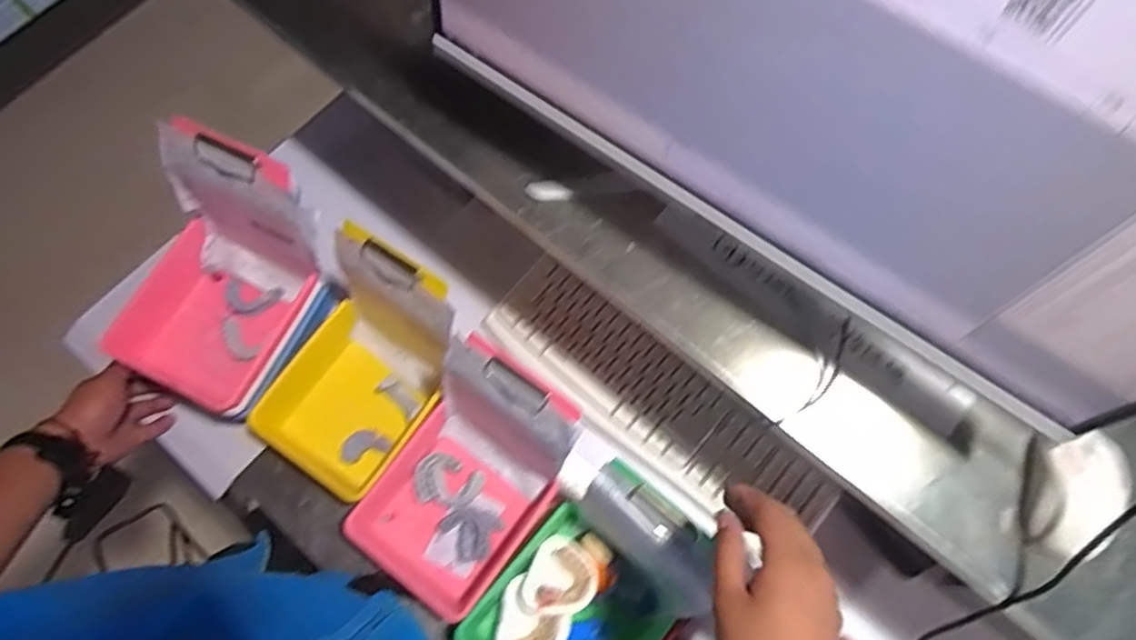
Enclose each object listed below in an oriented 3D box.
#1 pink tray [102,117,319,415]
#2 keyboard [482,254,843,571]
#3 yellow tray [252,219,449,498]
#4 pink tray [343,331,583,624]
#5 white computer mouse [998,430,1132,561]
[{"bbox_3d":[-0.360,-0.048,0.666,0.158,0.169,0.216,25,73,8],"label":"pink tray"},{"bbox_3d":[0.093,0.094,0.752,0.407,0.013,0.130,37,76,12],"label":"keyboard"},{"bbox_3d":[-0.222,0.057,0.694,0.168,0.178,0.232,40,76,12],"label":"yellow tray"},{"bbox_3d":[-0.107,0.153,0.660,0.141,0.187,0.217,36,75,11],"label":"pink tray"},{"bbox_3d":[0.379,0.129,0.506,0.058,0.037,0.096,32,75,10],"label":"white computer mouse"}]

